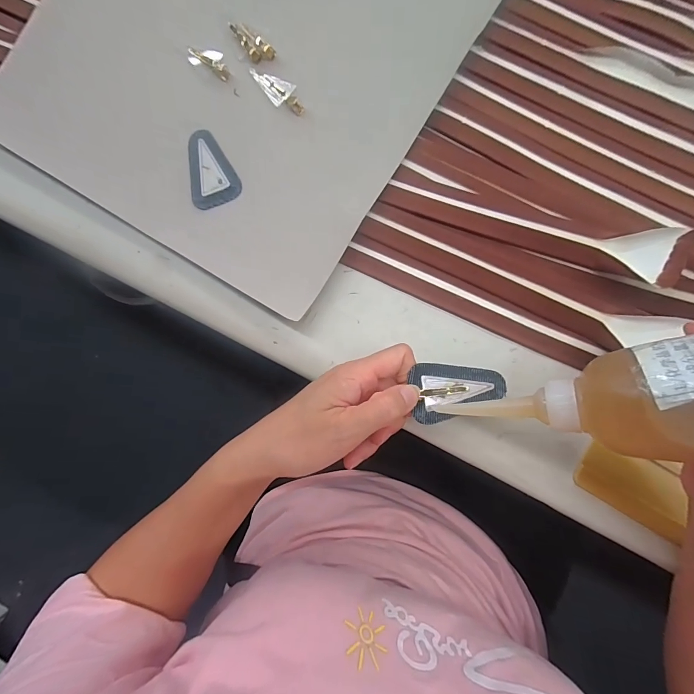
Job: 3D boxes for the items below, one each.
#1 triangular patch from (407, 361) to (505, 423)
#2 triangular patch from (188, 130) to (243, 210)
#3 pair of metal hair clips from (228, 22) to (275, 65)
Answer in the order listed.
[{"bbox_3d":[0.078,0.032,0.248,0.063,0.008,0.040,0,84,5],"label":"triangular patch"},{"bbox_3d":[-0.116,-0.151,0.302,0.040,0.005,0.066,-18,83,3],"label":"triangular patch"},{"bbox_3d":[-0.082,-0.261,0.303,0.019,0.009,0.047,-38,82,0],"label":"pair of metal hair clips"}]

